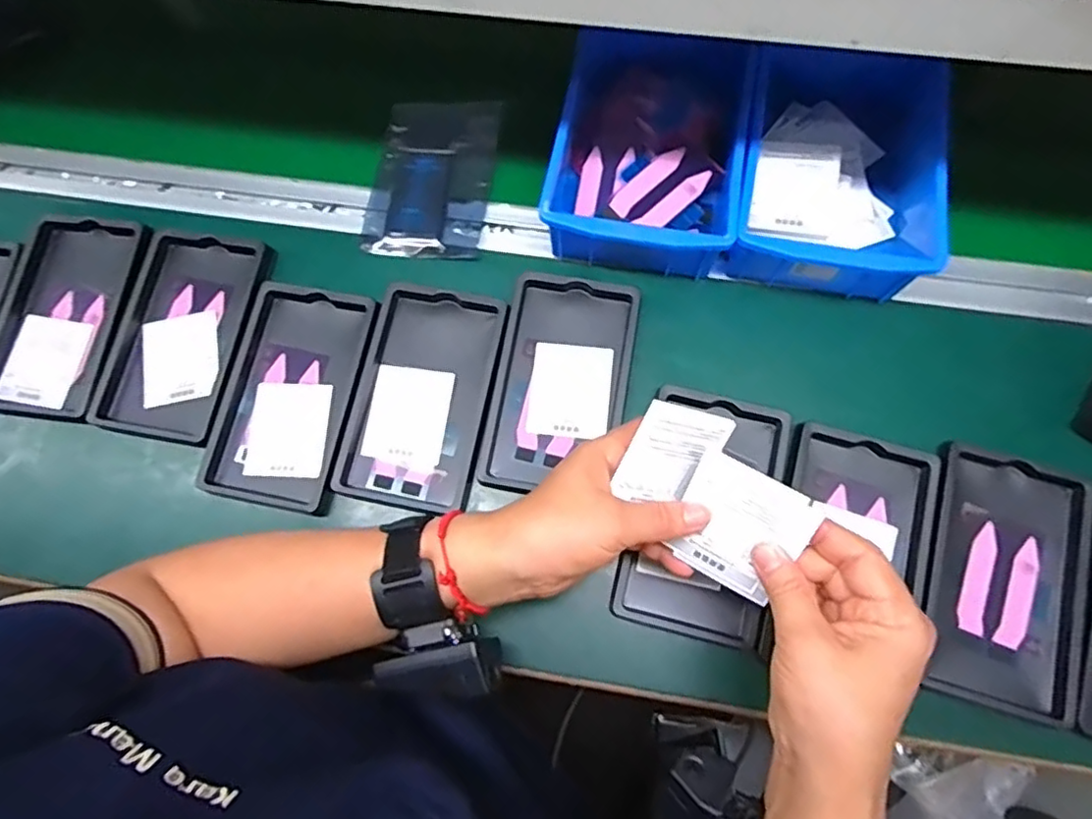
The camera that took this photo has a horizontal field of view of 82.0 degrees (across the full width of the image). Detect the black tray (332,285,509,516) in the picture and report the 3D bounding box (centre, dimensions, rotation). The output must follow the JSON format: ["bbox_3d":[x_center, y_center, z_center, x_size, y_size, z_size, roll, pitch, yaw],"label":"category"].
[{"bbox_3d":[-0.087,-0.007,0.454,0.092,0.021,0.155,11,73,5],"label":"black tray"}]

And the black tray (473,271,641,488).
[{"bbox_3d":[0.011,-0.019,0.451,0.089,0.021,0.155,11,73,5],"label":"black tray"}]

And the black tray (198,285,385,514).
[{"bbox_3d":[-0.183,-0.011,0.456,0.099,0.019,0.157,10,73,5],"label":"black tray"}]

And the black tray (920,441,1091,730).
[{"bbox_3d":[0.299,0.110,0.405,0.102,0.017,0.155,15,74,6],"label":"black tray"}]

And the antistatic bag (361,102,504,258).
[{"bbox_3d":[-0.091,-0.184,0.503,0.092,0.015,0.139,8,73,4],"label":"antistatic bag"}]

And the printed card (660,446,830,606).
[{"bbox_3d":[0.103,0.064,0.339,0.063,0.006,0.068,31,117,17],"label":"printed card"}]

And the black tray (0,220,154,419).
[{"bbox_3d":[-0.370,-0.071,0.485,0.095,0.027,0.154,10,73,5],"label":"black tray"}]

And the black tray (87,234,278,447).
[{"bbox_3d":[-0.272,-0.056,0.474,0.098,0.019,0.155,13,73,5],"label":"black tray"}]

